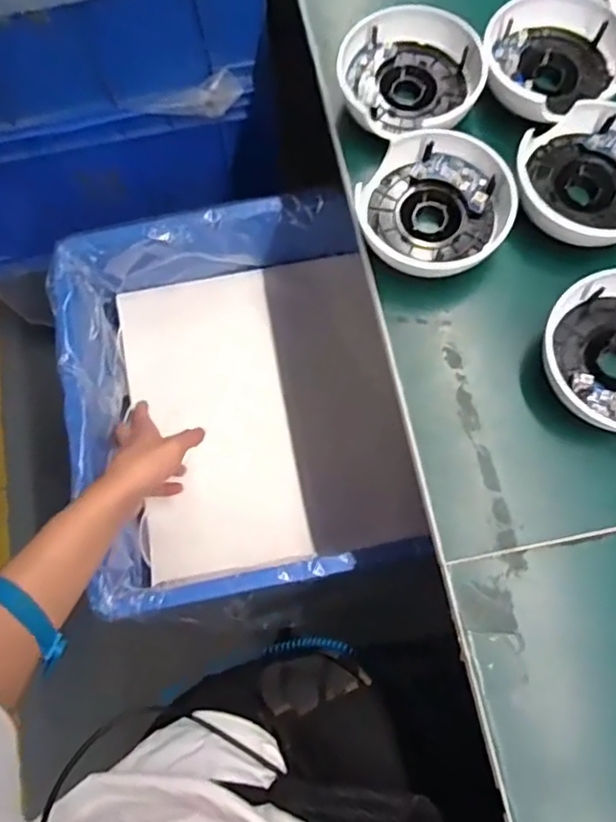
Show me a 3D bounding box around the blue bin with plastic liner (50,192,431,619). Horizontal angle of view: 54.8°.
[{"bbox_3d":[-0.094,-0.004,0.693,0.304,0.163,0.409,-11,75,-2],"label":"blue bin with plastic liner"}]

